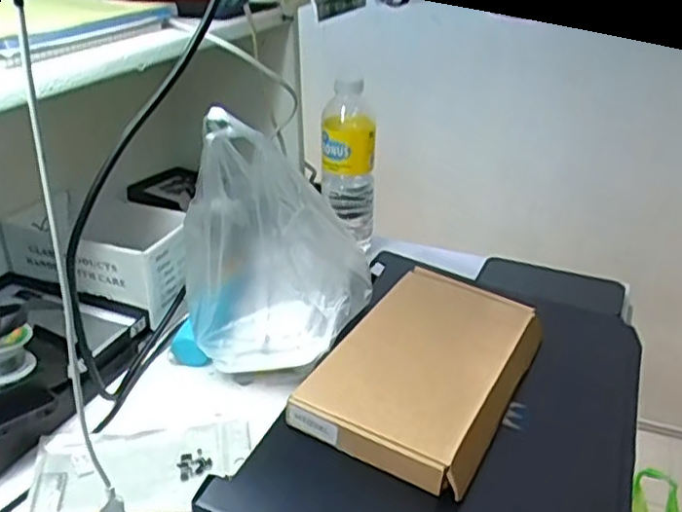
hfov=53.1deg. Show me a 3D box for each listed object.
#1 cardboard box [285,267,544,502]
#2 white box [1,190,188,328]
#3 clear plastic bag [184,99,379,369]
[{"bbox_3d":[0.075,0.082,0.552,0.132,0.030,0.234,14,31,24],"label":"cardboard box"},{"bbox_3d":[-0.241,-0.008,0.715,0.200,0.070,0.104,13,31,22],"label":"white box"},{"bbox_3d":[-0.055,-0.005,0.606,0.157,0.208,0.118,2,28,4],"label":"clear plastic bag"}]

